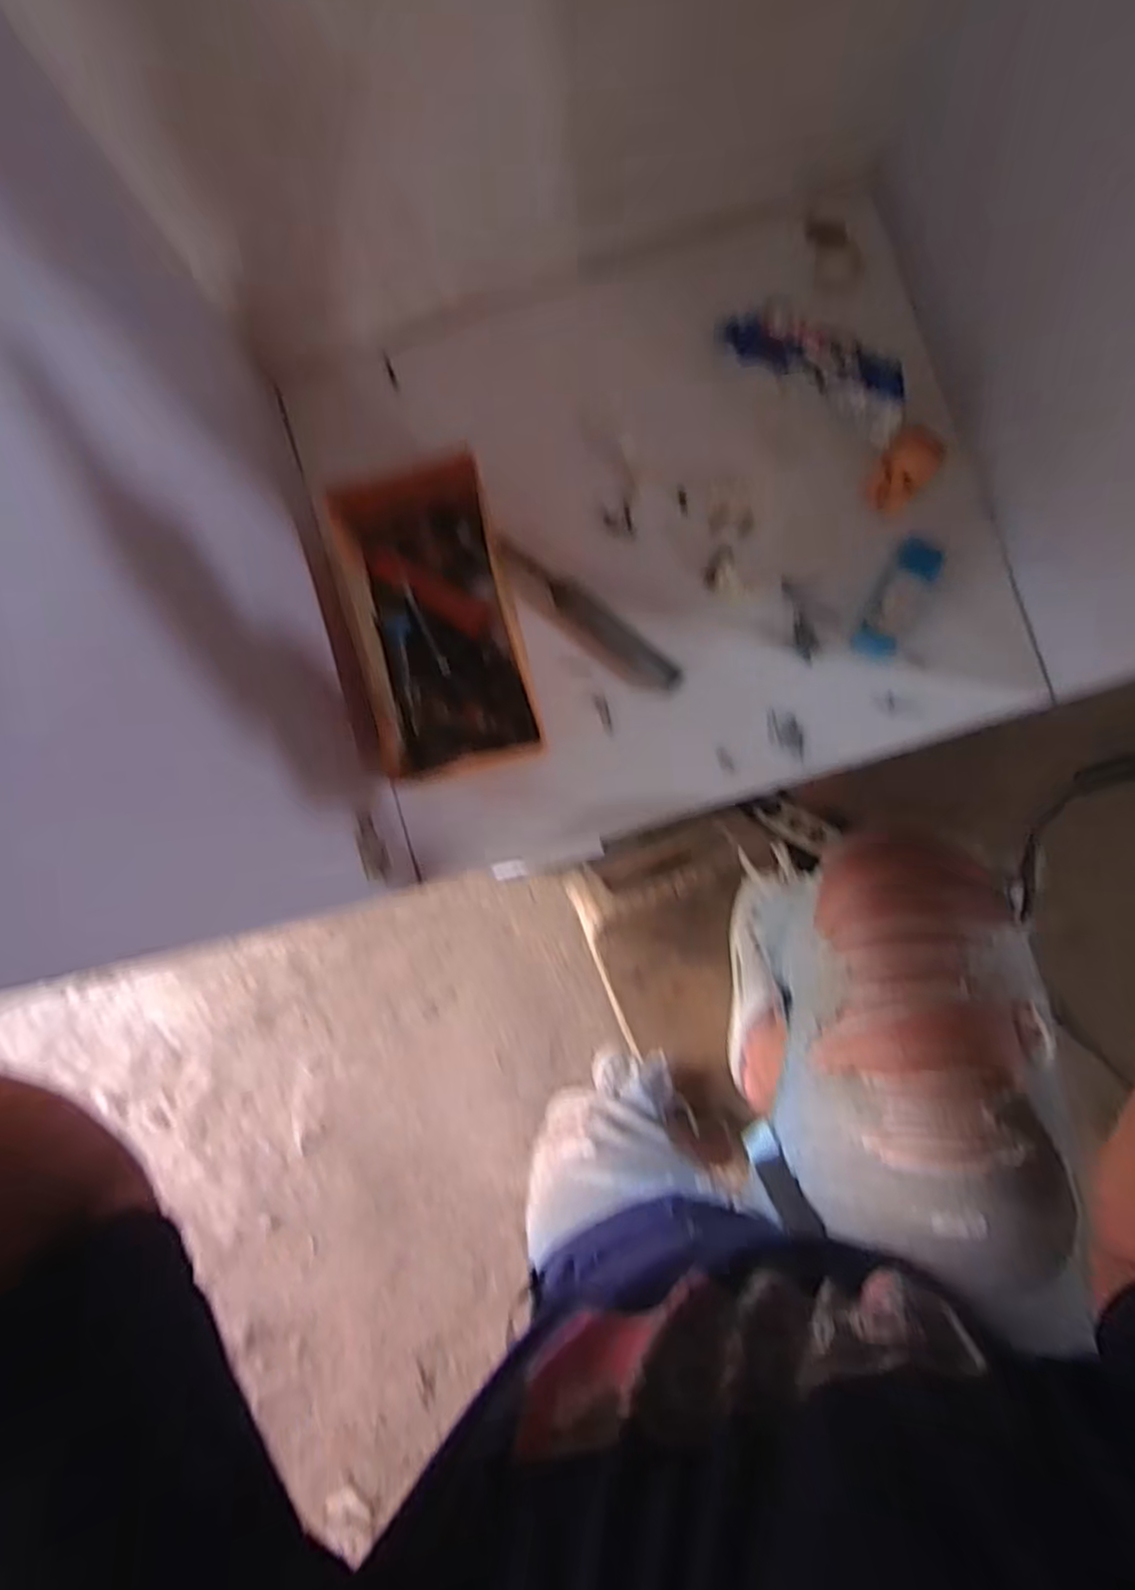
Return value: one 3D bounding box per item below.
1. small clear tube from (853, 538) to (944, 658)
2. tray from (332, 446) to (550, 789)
[{"bbox_3d":[0.262,-0.158,0.590,0.034,0.028,0.091,28,90,4],"label":"small clear tube"},{"bbox_3d":[-0.102,-0.131,0.591,0.123,0.075,0.227,-13,87,3],"label":"tray"}]

